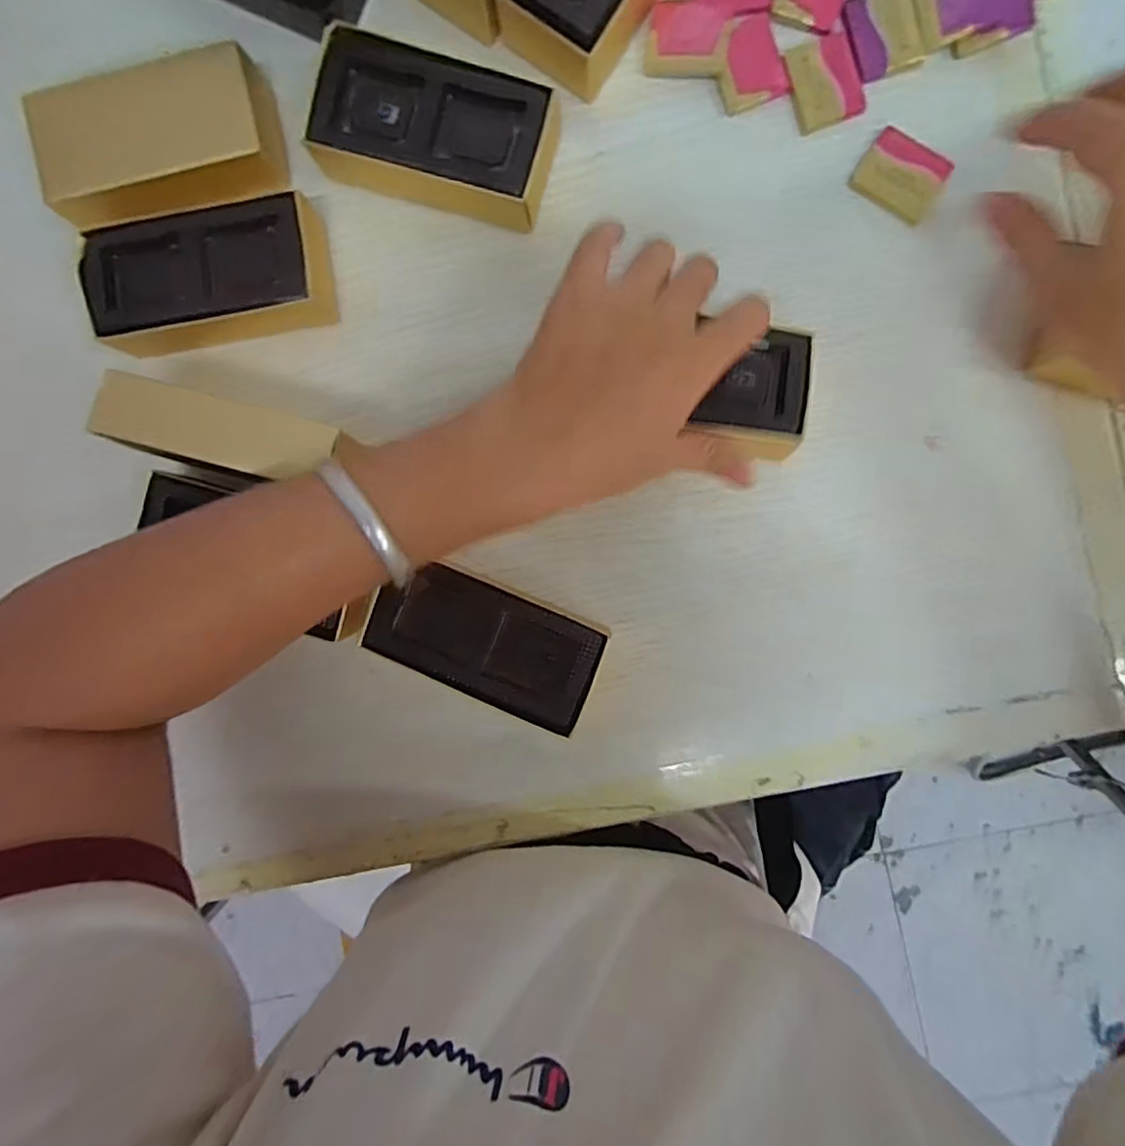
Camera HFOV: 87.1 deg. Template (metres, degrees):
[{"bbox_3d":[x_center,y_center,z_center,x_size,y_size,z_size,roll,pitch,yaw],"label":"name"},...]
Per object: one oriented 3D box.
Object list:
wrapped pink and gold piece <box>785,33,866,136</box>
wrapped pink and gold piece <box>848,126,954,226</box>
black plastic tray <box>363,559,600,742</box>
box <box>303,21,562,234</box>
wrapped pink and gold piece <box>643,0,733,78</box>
[{"bbox_3d":[0.130,-0.244,0.293,0.033,0.004,0.041,-16,91,5],"label":"wrapped pink and gold piece"},{"bbox_3d":[0.168,-0.197,0.292,0.040,0.004,0.034,35,94,2],"label":"wrapped pink and gold piece"},{"bbox_3d":[-0.037,0.034,0.305,0.110,0.036,0.053,21,94,3],"label":"black plastic tray"},{"bbox_3d":[-0.064,-0.216,0.296,0.114,0.030,0.061,20,94,3],"label":"box"},{"bbox_3d":[0.063,-0.269,0.295,0.040,0.007,0.037,11,93,3],"label":"wrapped pink and gold piece"}]

